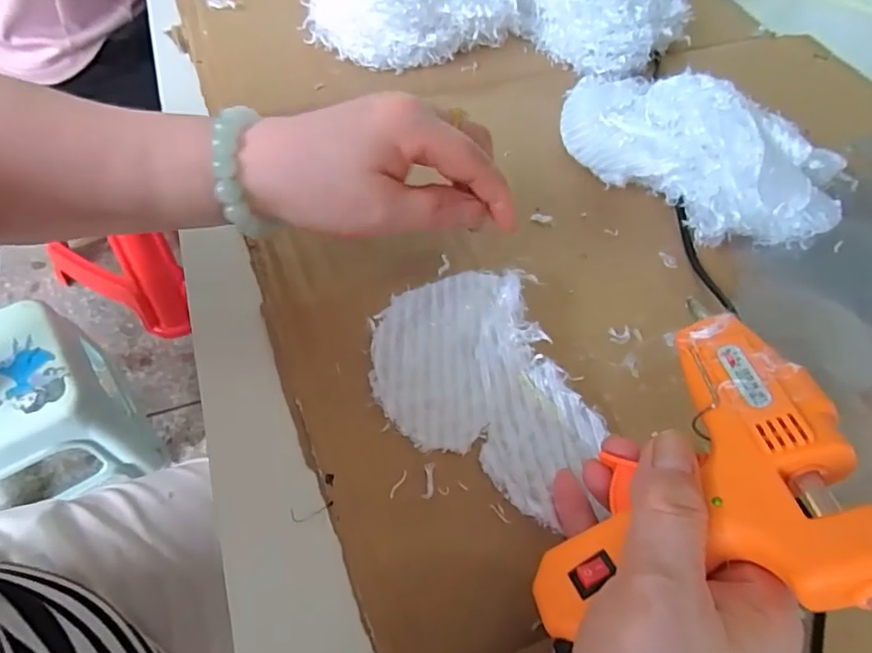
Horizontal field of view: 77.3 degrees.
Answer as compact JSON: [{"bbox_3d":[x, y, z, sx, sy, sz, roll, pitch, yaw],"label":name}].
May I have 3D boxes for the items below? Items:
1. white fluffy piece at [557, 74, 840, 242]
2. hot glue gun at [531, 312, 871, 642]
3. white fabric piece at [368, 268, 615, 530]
[{"bbox_3d":[0.167,-0.109,0.348,0.185,0.056,0.104,27,56,10],"label":"white fluffy piece"},{"bbox_3d":[0.092,0.054,0.205,0.107,0.030,0.107,-20,41,25],"label":"hot glue gun"},{"bbox_3d":[0.021,0.028,0.262,0.086,0.021,0.126,-23,62,-16],"label":"white fabric piece"}]

